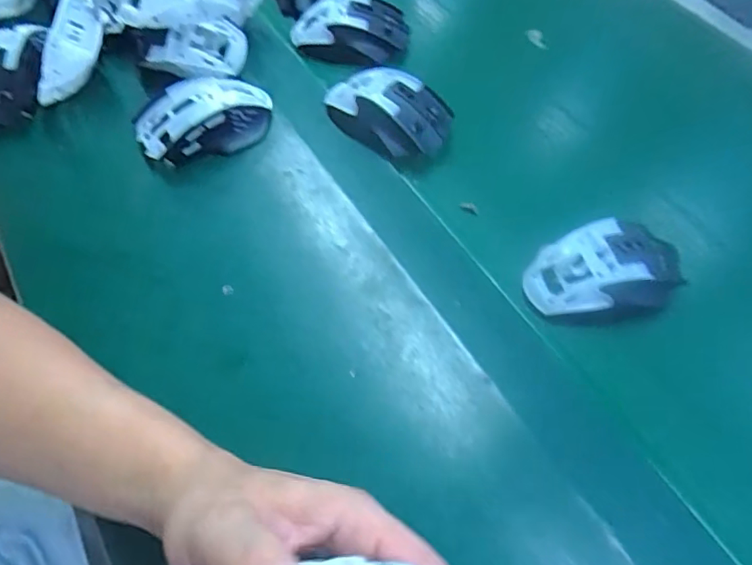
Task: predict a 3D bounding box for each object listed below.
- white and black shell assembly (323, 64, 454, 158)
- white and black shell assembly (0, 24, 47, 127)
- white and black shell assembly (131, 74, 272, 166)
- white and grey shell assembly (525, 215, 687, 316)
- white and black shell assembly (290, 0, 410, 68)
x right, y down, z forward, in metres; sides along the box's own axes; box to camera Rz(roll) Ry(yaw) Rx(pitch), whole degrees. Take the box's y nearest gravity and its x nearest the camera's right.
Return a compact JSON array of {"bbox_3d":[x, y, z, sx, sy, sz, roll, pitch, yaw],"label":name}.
[{"bbox_3d":[0.009,-0.149,0.466,0.110,0.033,0.070,22,62,13],"label":"white and black shell assembly"},{"bbox_3d":[-0.331,-0.186,0.484,0.077,0.047,0.100,-11,60,-6],"label":"white and black shell assembly"},{"bbox_3d":[-0.149,-0.143,0.463,0.117,0.039,0.072,-14,60,-8],"label":"white and black shell assembly"},{"bbox_3d":[0.168,-0.010,0.390,0.113,0.028,0.062,-7,59,-4],"label":"white and grey shell assembly"},{"bbox_3d":[-0.026,-0.248,0.527,0.112,0.031,0.074,5,59,3],"label":"white and black shell assembly"}]

